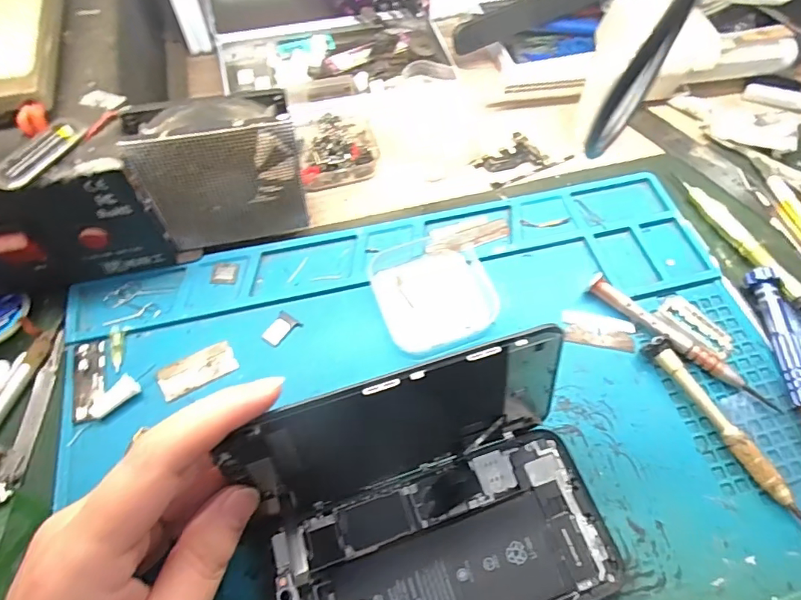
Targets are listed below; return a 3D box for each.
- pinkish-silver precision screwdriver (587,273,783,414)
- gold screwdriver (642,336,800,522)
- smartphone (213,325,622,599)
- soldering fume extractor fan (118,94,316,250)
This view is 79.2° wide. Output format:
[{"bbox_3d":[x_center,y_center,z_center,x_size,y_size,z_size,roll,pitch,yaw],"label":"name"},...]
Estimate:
[{"bbox_3d":[0.152,0.023,0.266,0.111,0.012,0.010,38,67,17],"label":"pinkish-silver precision screwdriver"},{"bbox_3d":[0.166,0.065,0.242,0.015,0.014,0.112,-28,66,-15],"label":"gold screwdriver"},{"bbox_3d":[0.015,0.086,0.192,0.143,0.067,0.102,-16,63,-10],"label":"smartphone"},{"bbox_3d":[-0.094,-0.067,0.266,0.078,0.084,0.029,-15,63,-9],"label":"soldering fume extractor fan"}]

